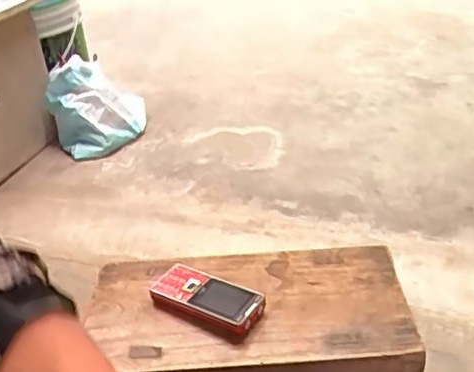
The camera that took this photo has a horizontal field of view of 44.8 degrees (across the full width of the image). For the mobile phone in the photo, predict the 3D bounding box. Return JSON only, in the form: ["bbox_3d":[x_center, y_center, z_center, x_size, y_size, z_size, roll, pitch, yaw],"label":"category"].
[{"bbox_3d":[-0.038,0.123,0.651,0.137,0.020,0.059,16,38,34],"label":"mobile phone"}]

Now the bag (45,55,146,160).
[{"bbox_3d":[-0.432,-0.249,1.801,0.289,0.240,0.216,-11,31,-13],"label":"bag"}]

